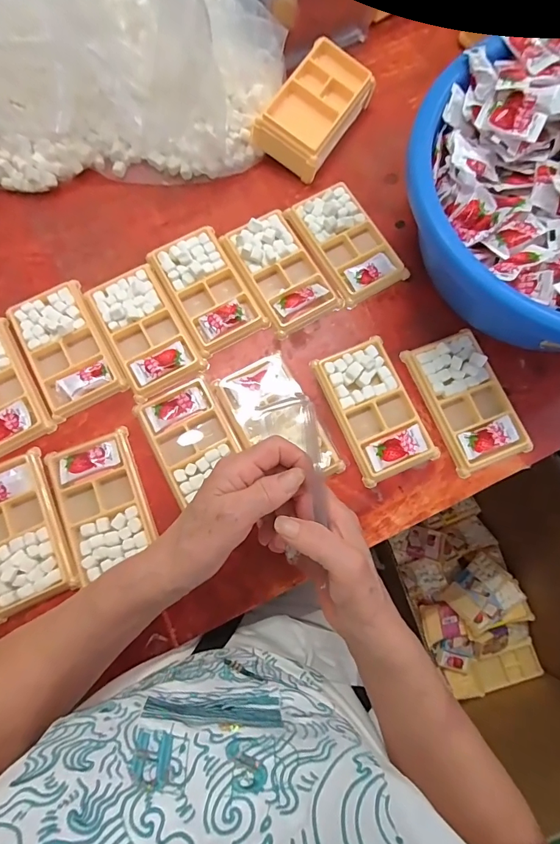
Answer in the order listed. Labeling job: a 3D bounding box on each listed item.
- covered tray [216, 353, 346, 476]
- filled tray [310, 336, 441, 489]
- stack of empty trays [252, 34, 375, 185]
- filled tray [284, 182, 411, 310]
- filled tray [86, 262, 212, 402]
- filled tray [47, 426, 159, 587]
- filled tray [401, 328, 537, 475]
[{"bbox_3d":[-0.002,0.000,0.403,0.074,0.010,0.136,-28,77,-7],"label":"covered tray"},{"bbox_3d":[0.096,-0.014,0.410,0.082,0.012,0.134,-22,76,-5],"label":"filled tray"},{"bbox_3d":[0.040,-0.357,0.469,0.082,0.049,0.138,33,78,8],"label":"stack of empty trays"},{"bbox_3d":[0.073,-0.201,0.450,0.077,0.014,0.133,-30,77,-7],"label":"filled tray"},{"bbox_3d":[-0.139,-0.097,0.424,0.082,0.014,0.139,-28,77,-7],"label":"filled tray"},{"bbox_3d":[-0.167,0.075,0.389,0.075,0.014,0.120,-22,76,-5],"label":"filled tray"},{"bbox_3d":[0.187,-0.022,0.412,0.074,0.015,0.135,-22,76,-5],"label":"filled tray"}]

